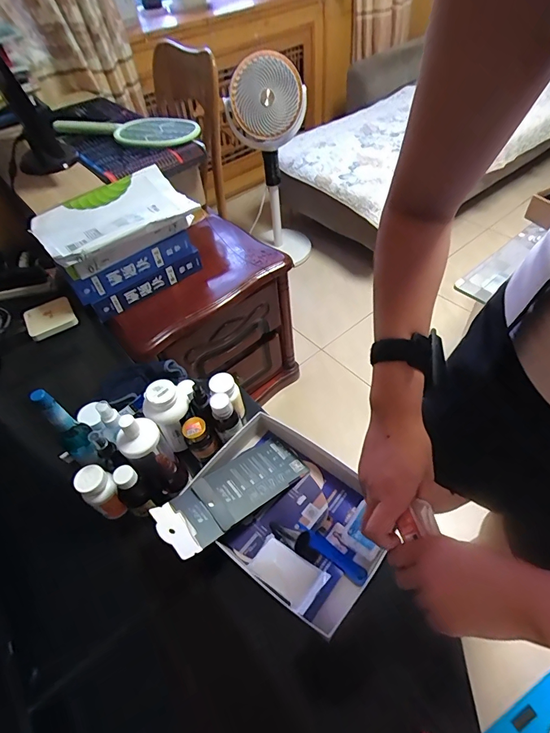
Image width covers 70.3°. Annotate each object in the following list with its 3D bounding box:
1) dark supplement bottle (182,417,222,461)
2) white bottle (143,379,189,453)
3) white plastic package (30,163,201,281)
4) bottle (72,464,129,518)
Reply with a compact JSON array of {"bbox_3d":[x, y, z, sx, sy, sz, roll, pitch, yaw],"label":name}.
[{"bbox_3d":[-0.126,0.120,0.667,0.048,0.066,0.054,-25,52,-14],"label":"dark supplement bottle"},{"bbox_3d":[-0.181,0.081,0.684,0.073,0.134,0.079,8,52,12],"label":"white bottle"},{"bbox_3d":[-0.396,-0.365,0.978,0.365,0.081,0.220,-36,56,-22],"label":"white plastic package"},{"bbox_3d":[-0.273,0.200,0.620,0.051,0.096,0.047,-3,50,4],"label":"bottle"}]

